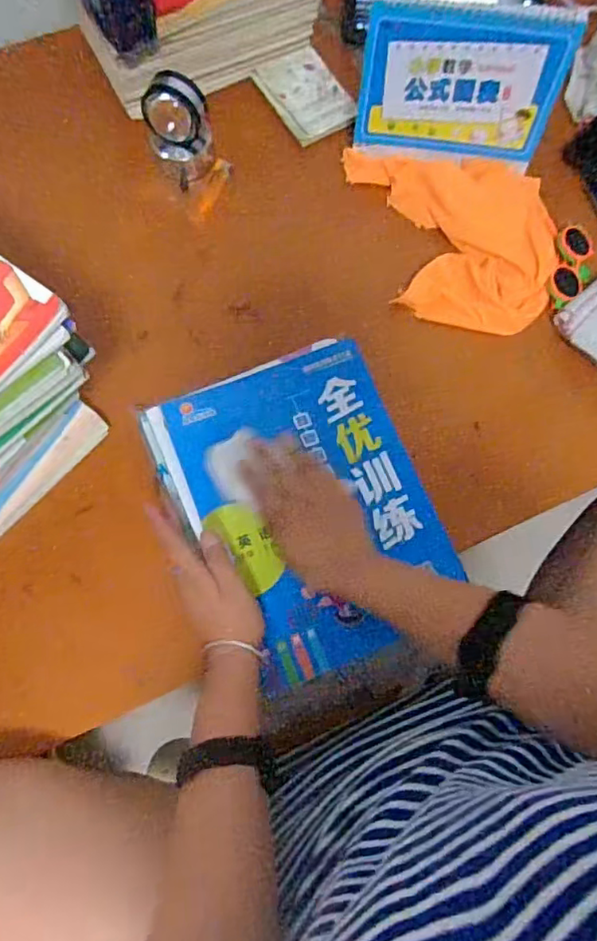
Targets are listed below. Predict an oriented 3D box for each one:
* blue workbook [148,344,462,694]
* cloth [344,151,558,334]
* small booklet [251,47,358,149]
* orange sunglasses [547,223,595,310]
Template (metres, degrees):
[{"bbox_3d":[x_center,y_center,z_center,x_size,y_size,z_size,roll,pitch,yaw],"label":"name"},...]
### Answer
[{"bbox_3d":[0.007,0.030,0.550,0.226,0.019,0.289,-23,75,-8],"label":"blue workbook"},{"bbox_3d":[0.177,-0.270,0.686,0.238,0.029,0.215,5,73,0],"label":"cloth"},{"bbox_3d":[0.013,-0.476,0.739,0.096,0.012,0.121,-32,83,-12],"label":"small booklet"},{"bbox_3d":[0.313,-0.237,0.670,0.044,0.017,0.110,18,74,5],"label":"orange sunglasses"}]

